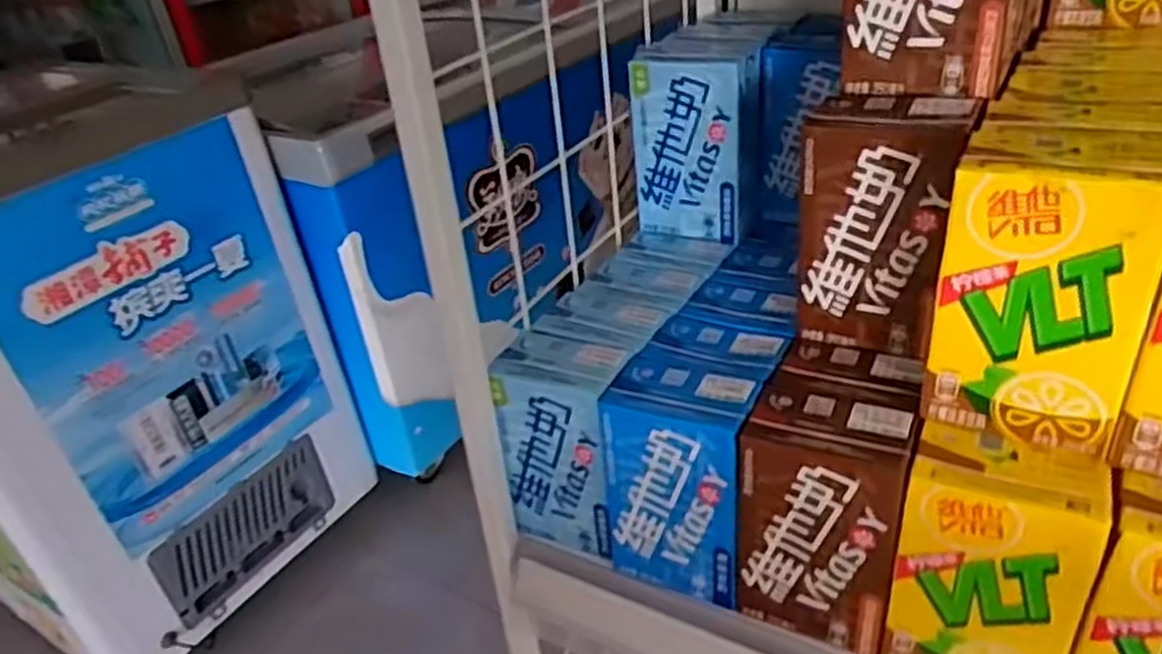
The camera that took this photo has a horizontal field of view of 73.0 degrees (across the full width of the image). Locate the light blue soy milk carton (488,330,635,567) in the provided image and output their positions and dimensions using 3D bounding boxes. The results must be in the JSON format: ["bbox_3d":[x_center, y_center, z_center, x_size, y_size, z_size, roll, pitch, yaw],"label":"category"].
[{"bbox_3d":[-0.006,0.060,0.402,0.059,0.103,0.049,8,35,22],"label":"light blue soy milk carton"}]

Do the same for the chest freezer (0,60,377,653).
[{"bbox_3d":[-0.803,0.062,1.305,0.482,0.810,0.588,13,38,29],"label":"chest freezer"}]

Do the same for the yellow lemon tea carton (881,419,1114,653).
[{"bbox_3d":[0.161,0.096,0.311,0.062,0.101,0.040,11,37,27],"label":"yellow lemon tea carton"}]

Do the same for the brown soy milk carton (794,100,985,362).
[{"bbox_3d":[0.131,-0.044,0.347,0.058,0.103,0.041,13,38,29],"label":"brown soy milk carton"}]

